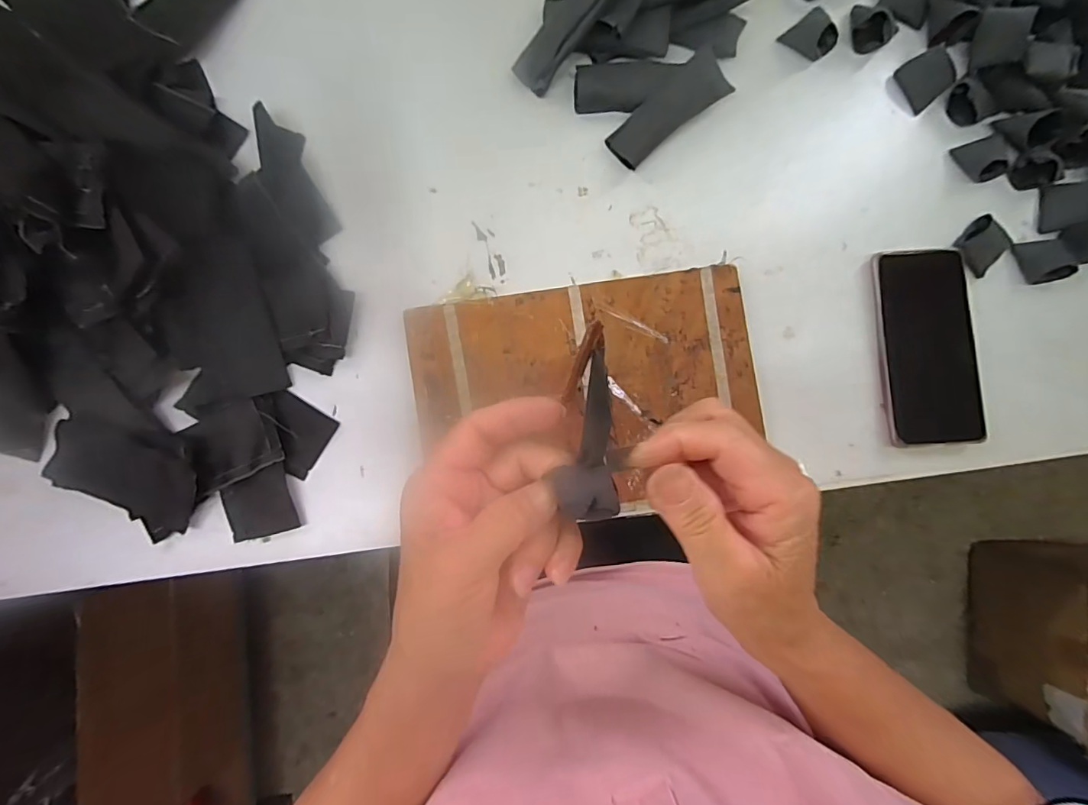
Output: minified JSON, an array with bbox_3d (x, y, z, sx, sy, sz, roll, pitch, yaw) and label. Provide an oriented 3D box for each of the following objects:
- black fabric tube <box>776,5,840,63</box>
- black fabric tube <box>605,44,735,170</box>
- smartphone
[{"bbox_3d":[0.231,-0.315,0.419,0.041,0.022,0.036,-39,86,-3],"label":"black fabric tube"},{"bbox_3d":[0.102,-0.241,0.407,0.107,0.029,0.036,-40,86,-3],"label":"black fabric tube"},{"bbox_3d":[0.317,-0.046,0.409,0.077,0.010,0.161,-3,85,-1],"label":"smartphone"}]

